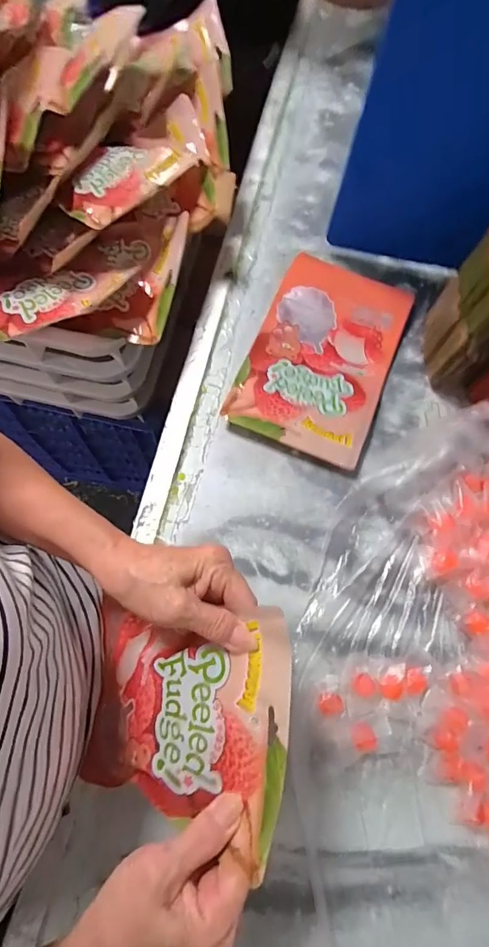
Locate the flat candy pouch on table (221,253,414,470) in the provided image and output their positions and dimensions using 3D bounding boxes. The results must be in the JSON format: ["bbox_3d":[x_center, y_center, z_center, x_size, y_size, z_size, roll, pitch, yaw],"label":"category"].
[{"bbox_3d":[0.089,-0.139,0.518,0.153,0.022,0.244,21,72,4],"label":"flat candy pouch on table"}]

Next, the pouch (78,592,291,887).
[{"bbox_3d":[-0.056,0.172,0.330,0.194,0.023,0.135,-10,67,37],"label":"pouch"}]

